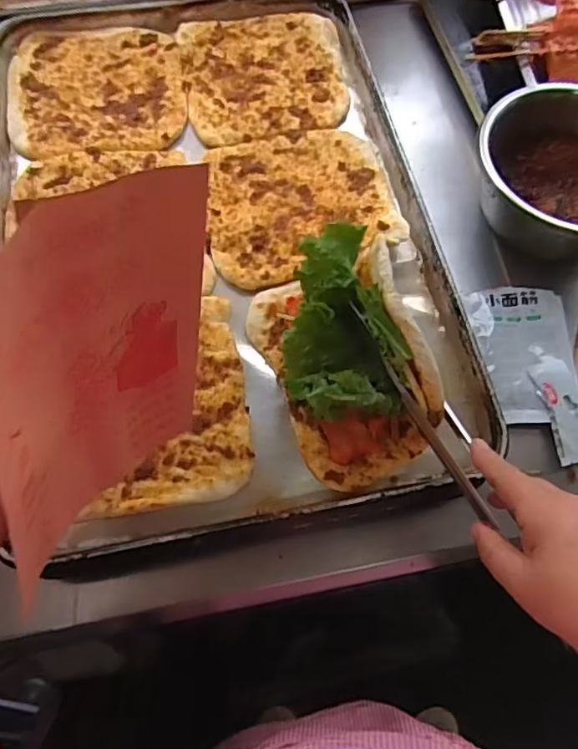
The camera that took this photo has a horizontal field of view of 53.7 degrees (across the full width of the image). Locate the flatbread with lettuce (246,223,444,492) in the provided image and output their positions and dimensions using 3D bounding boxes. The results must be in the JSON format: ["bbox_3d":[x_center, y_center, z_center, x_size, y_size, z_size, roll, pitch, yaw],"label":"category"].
[{"bbox_3d":[0.040,-0.017,0.448,0.104,0.094,0.186,-12,65,-9],"label":"flatbread with lettuce"}]

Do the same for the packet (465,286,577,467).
[{"bbox_3d":[0.240,-0.007,0.555,0.085,0.017,0.185,-5,64,-5],"label":"packet"}]

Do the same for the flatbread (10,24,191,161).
[{"bbox_3d":[-0.209,-0.313,0.623,0.183,0.015,0.180,-8,65,-7],"label":"flatbread"}]

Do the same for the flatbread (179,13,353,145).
[{"bbox_3d":[-0.027,-0.340,0.640,0.178,0.012,0.188,-9,65,-7],"label":"flatbread"}]

